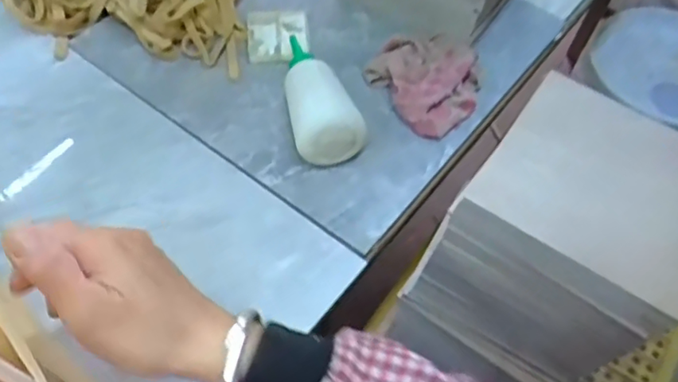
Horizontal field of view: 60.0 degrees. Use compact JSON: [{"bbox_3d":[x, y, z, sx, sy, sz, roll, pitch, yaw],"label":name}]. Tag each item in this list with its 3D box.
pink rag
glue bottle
[{"bbox_3d":[0.092,-0.120,0.599,0.112,0.031,0.118,39,63,21],"label":"pink rag"},{"bbox_3d":[-0.023,-0.100,0.571,0.063,0.050,0.158,-10,57,-9],"label":"glue bottle"}]

